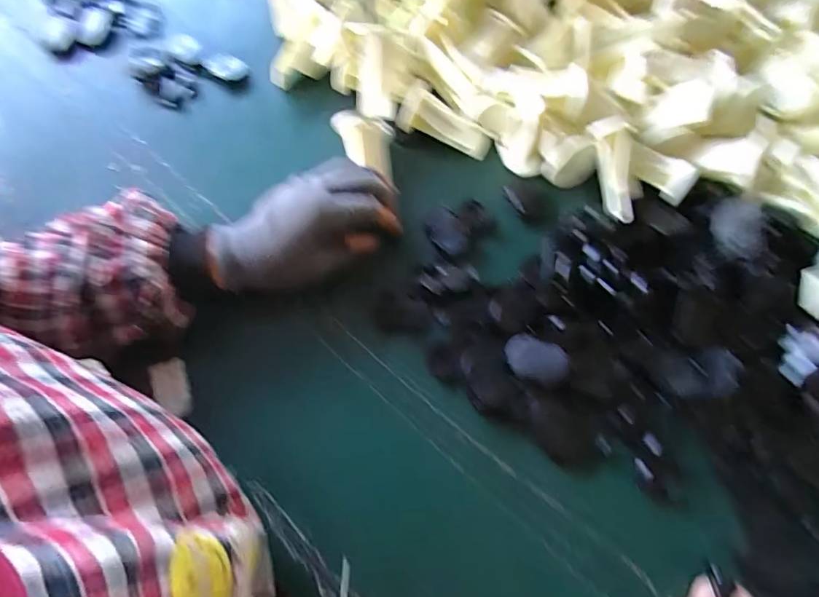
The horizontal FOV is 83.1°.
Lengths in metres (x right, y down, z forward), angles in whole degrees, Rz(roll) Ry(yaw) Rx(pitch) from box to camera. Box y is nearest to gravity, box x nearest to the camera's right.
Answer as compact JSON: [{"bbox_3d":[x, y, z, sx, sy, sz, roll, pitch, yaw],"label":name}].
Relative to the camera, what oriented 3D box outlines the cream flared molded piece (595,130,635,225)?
[{"bbox_3d":[0.170,-0.100,0.383,0.021,0.017,0.074,-2,82,0],"label":"cream flared molded piece"}]

